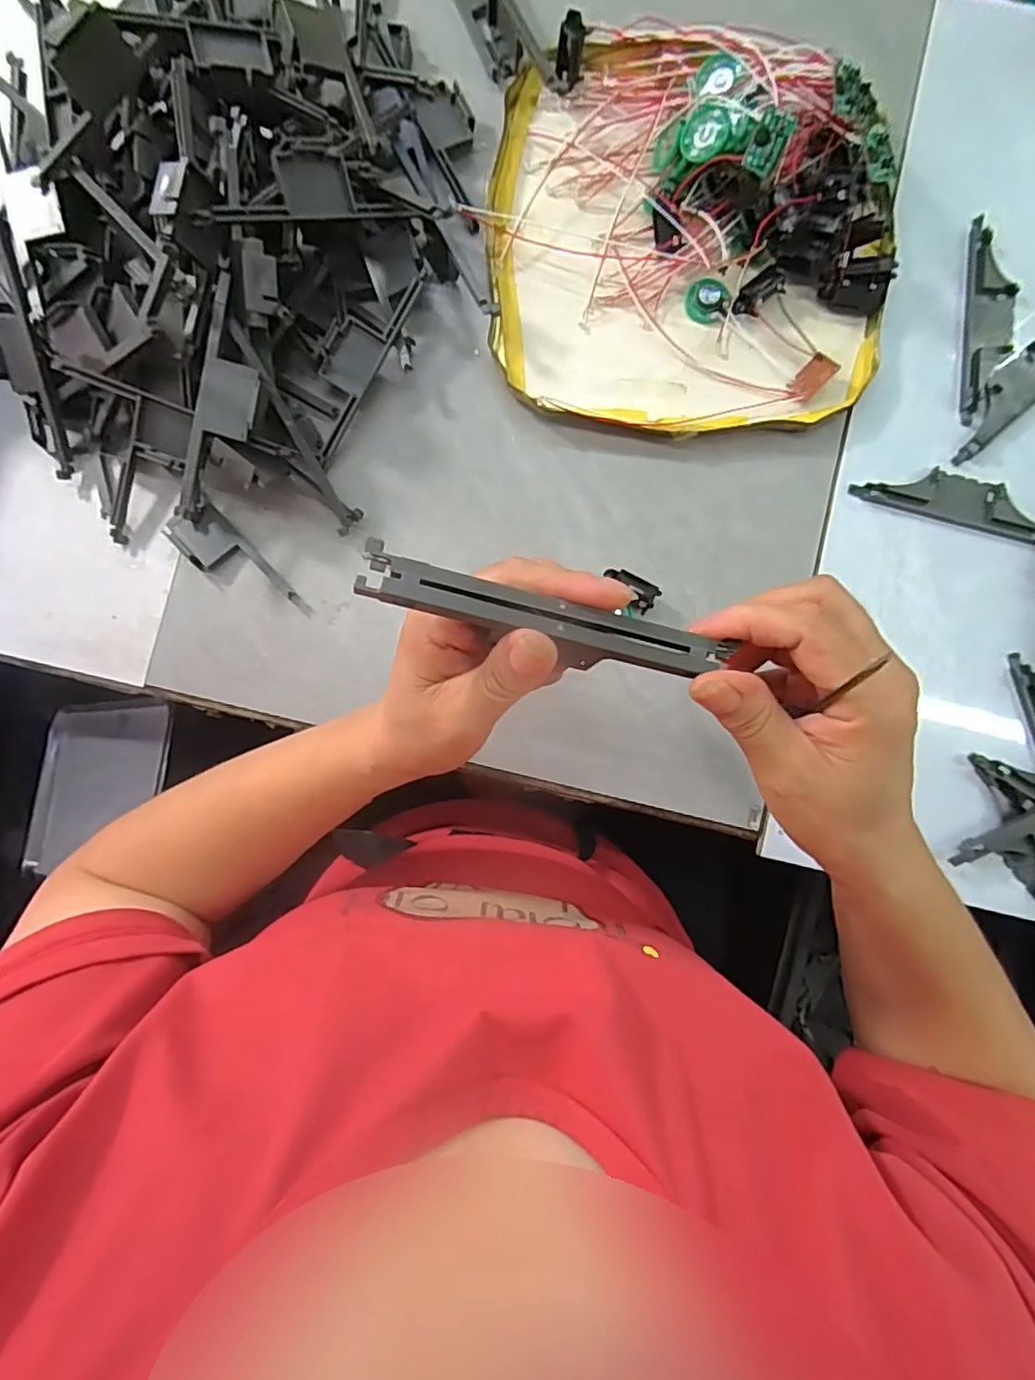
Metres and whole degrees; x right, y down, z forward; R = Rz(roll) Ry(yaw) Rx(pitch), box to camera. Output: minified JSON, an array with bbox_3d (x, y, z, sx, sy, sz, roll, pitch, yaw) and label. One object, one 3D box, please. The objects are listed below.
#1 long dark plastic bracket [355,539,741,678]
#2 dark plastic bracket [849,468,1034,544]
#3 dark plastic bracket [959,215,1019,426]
[{"bbox_3d":[0.012,-0.023,0.212,0.133,0.011,0.021,13,86,-10],"label":"long dark plastic bracket"},{"bbox_3d":[0.283,-0.122,0.381,0.133,0.004,0.032,15,86,2],"label":"dark plastic bracket"},{"bbox_3d":[0.308,-0.240,0.388,0.031,0.008,0.135,6,86,1],"label":"dark plastic bracket"}]

